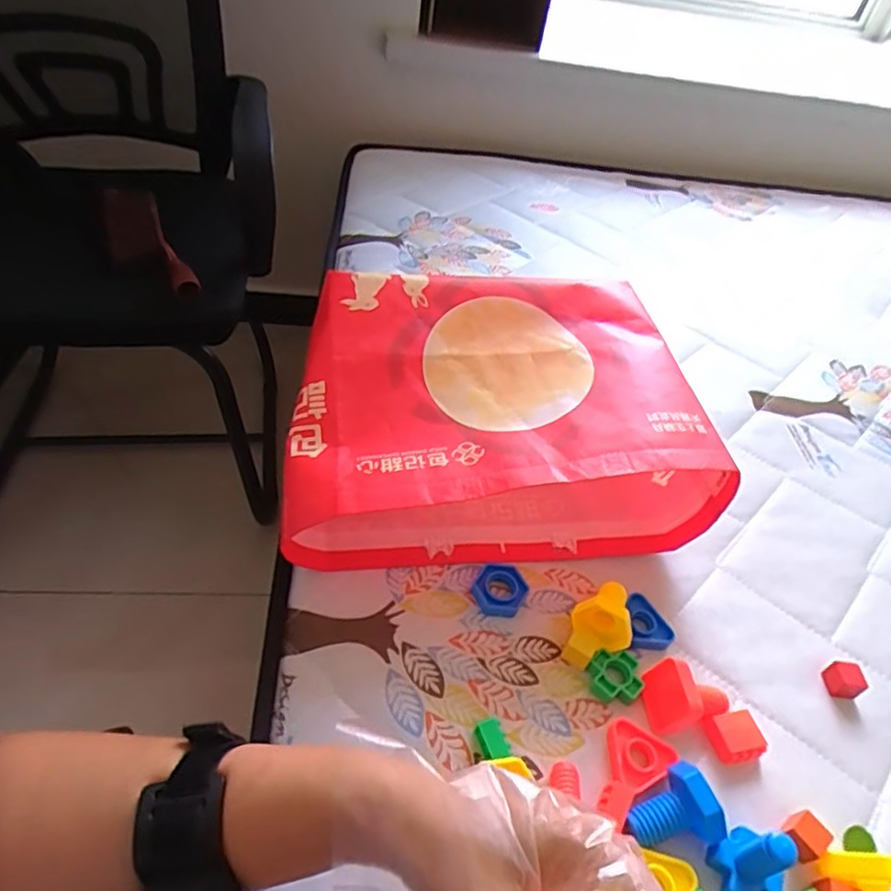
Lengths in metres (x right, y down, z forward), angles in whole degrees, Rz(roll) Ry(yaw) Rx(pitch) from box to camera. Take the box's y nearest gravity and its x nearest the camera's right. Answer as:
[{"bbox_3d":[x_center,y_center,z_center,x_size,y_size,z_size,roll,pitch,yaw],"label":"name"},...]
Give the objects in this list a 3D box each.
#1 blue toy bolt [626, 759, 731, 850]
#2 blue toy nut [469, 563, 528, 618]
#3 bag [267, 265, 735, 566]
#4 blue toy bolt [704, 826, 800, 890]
[{"bbox_3d":[0.145,0.234,0.389,0.052,0.035,0.043,-16,50,-22],"label":"blue toy bolt"},{"bbox_3d":[0.045,0.120,0.507,0.042,0.012,0.045,4,46,-4],"label":"blue toy nut"},{"bbox_3d":[0.042,-0.025,0.558,0.360,0.138,0.219,-2,47,-10],"label":"bag"},{"bbox_3d":[0.187,0.251,0.369,0.034,0.055,0.037,-14,49,-19],"label":"blue toy bolt"}]

